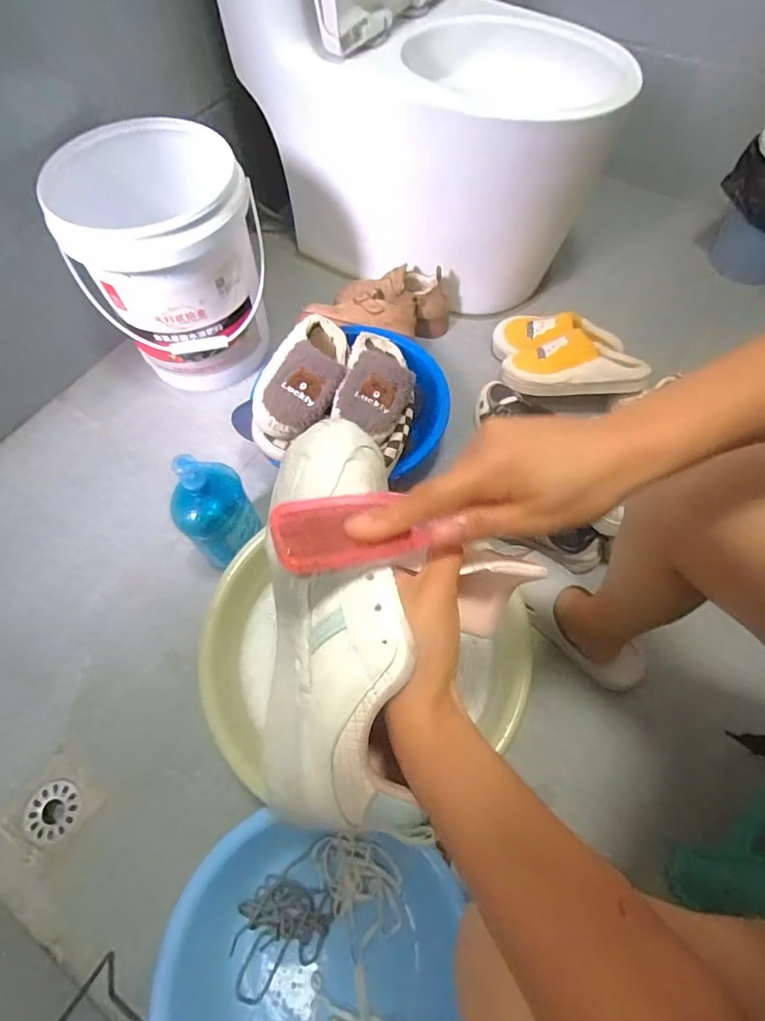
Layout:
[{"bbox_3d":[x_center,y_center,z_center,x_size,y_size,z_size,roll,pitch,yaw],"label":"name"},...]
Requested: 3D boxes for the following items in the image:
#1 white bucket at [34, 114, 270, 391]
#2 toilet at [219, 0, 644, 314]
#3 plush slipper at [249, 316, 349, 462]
[{"bbox_3d":[-0.355,-0.426,0.892,0.278,0.332,0.278,0,62,1],"label":"white bucket"},{"bbox_3d":[0.109,-0.817,0.843,0.627,0.751,0.431,30,67,16],"label":"toilet"},{"bbox_3d":[-0.125,-0.212,0.813,0.120,0.073,0.260,17,64,10],"label":"plush slipper"}]

